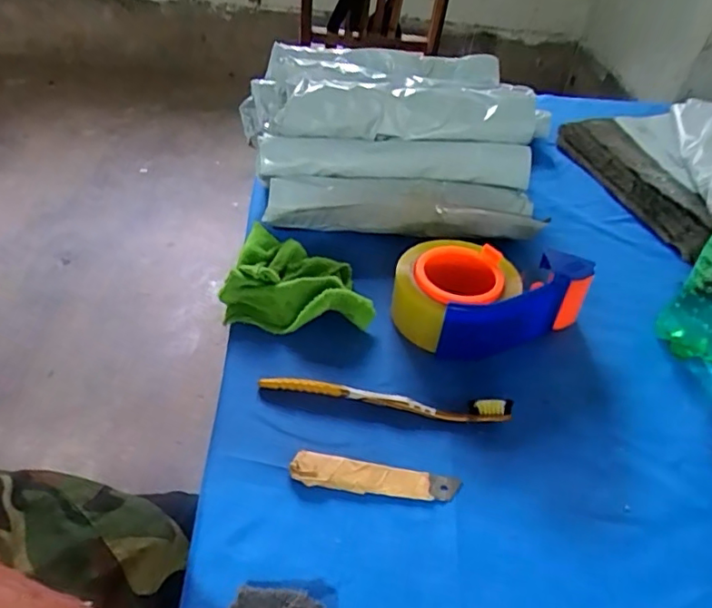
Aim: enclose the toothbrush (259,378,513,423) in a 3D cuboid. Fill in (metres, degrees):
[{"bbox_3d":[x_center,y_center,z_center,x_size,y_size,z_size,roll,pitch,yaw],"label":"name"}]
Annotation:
[{"bbox_3d":[0.022,0.070,0.413,0.184,0.014,0.014,7,42,1],"label":"toothbrush"}]

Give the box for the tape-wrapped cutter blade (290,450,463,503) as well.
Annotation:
[{"bbox_3d":[0.013,0.116,0.370,0.110,0.008,0.022,8,42,2],"label":"tape-wrapped cutter blade"}]

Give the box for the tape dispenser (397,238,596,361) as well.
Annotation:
[{"bbox_3d":[0.109,-0.003,0.469,0.151,0.059,0.099,17,44,12],"label":"tape dispenser"}]

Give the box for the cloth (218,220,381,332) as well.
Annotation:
[{"bbox_3d":[-0.046,-0.026,0.493,0.124,0.034,0.113,8,42,2],"label":"cloth"}]

